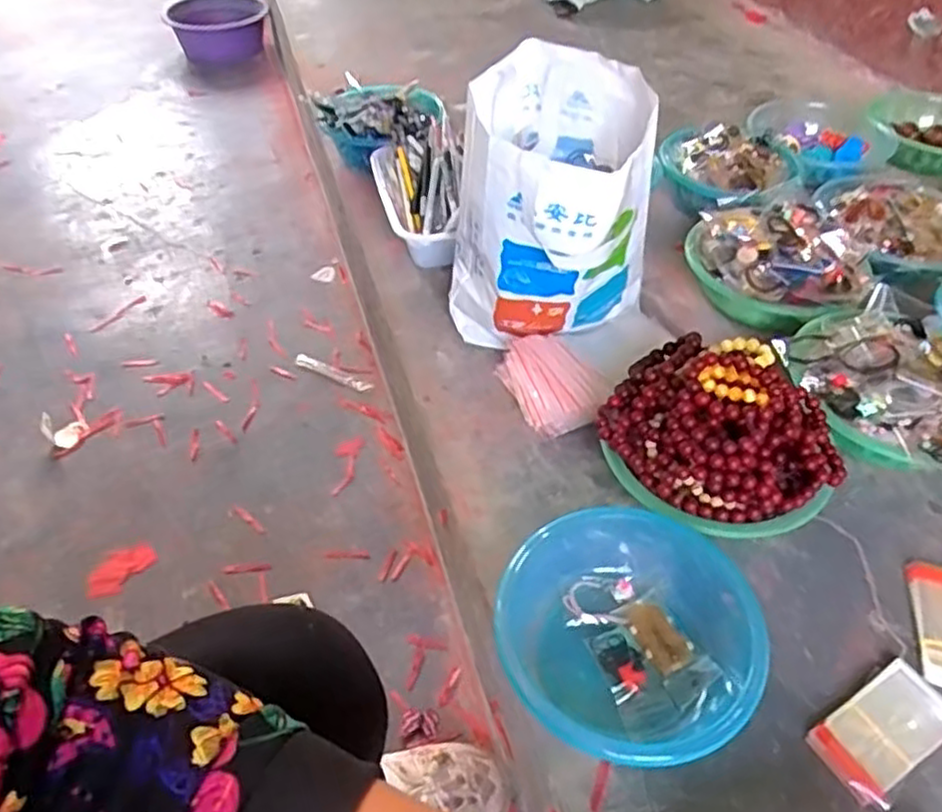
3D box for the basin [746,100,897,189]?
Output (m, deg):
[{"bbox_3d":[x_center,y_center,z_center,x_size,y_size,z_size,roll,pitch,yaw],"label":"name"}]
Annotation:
[{"bbox_3d":[0.601,-0.452,1.225,0.249,0.073,0.205,-24,52,-21],"label":"basin"}]

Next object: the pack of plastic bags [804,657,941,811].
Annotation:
[{"bbox_3d":[0.354,0.274,0.610,0.130,0.021,0.069,-27,54,-24],"label":"pack of plastic bags"}]

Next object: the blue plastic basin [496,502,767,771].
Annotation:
[{"bbox_3d":[0.148,0.203,0.638,0.211,0.077,0.223,1,48,-1],"label":"blue plastic basin"}]

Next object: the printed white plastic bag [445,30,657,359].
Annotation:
[{"bbox_3d":[0.094,-0.219,0.852,0.222,0.299,0.232,15,49,11],"label":"printed white plastic bag"}]

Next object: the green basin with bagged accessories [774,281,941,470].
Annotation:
[{"bbox_3d":[0.479,-0.013,0.819,0.197,0.096,0.233,-19,50,-18],"label":"green basin with bagged accessories"}]

